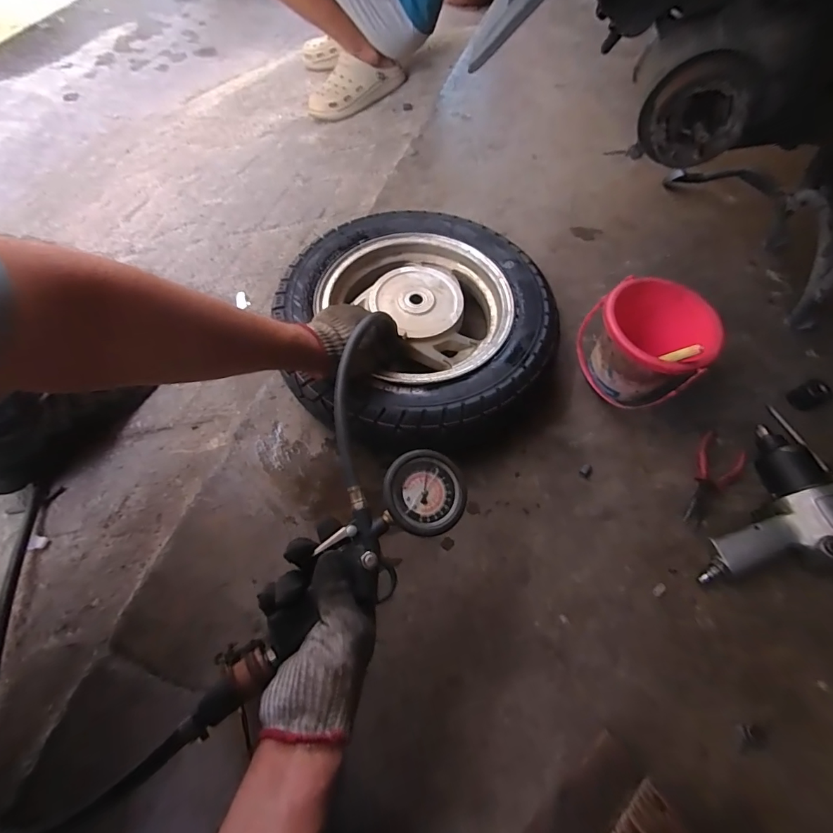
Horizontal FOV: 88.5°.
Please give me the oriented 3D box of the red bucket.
[{"bbox_3d":[0.311,-0.096,0.605,0.155,0.140,0.144,30,64,15],"label":"red bucket"}]

